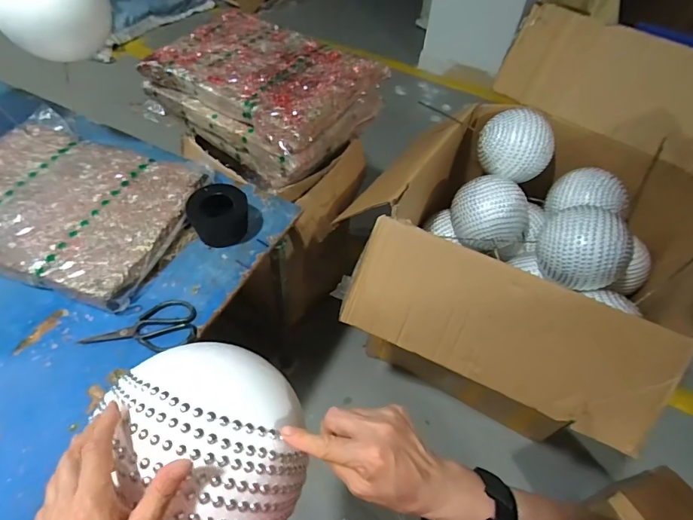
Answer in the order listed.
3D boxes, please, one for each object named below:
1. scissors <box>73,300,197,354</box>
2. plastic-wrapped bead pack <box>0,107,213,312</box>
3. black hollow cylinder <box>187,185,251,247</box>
[{"bbox_3d":[-0.347,0.121,0.706,0.177,0.009,0.095,-12,53,-13],"label":"scissors"},{"bbox_3d":[-0.573,-0.129,0.873,0.520,0.063,0.400,16,53,10],"label":"plastic-wrapped bead pack"},{"bbox_3d":[-0.258,-0.092,0.846,0.101,0.080,0.108,2,51,-2],"label":"black hollow cylinder"}]

